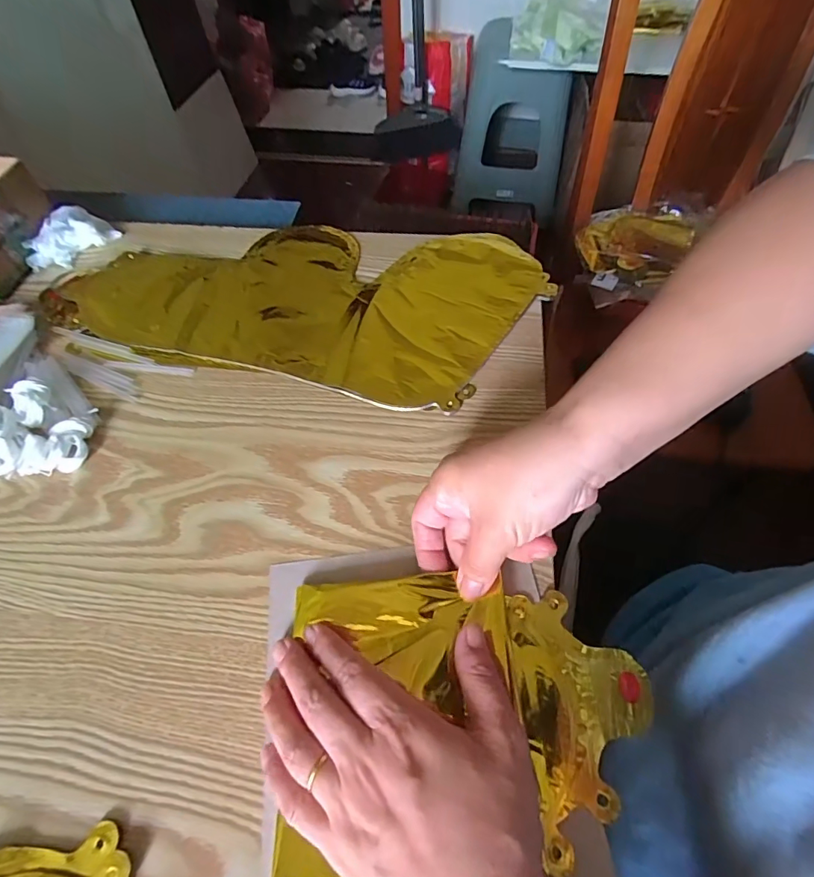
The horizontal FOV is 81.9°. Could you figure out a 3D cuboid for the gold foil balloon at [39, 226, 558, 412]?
[{"bbox_3d":[-0.105,-0.139,0.436,0.428,0.014,0.202,11,59,10],"label":"gold foil balloon"}]

